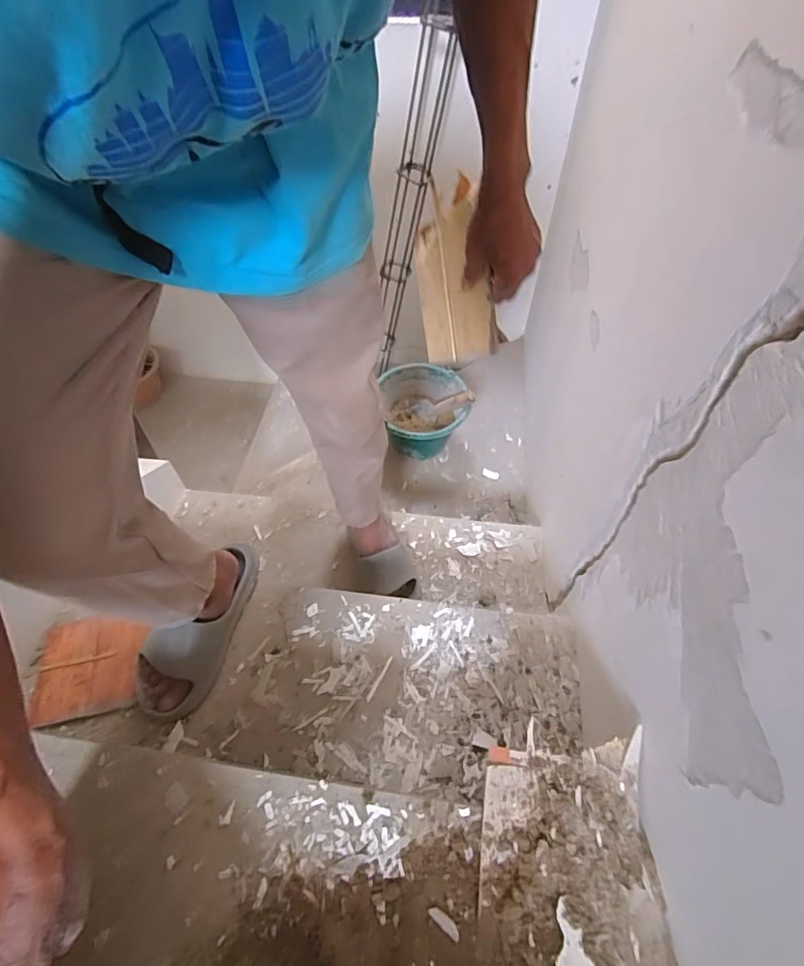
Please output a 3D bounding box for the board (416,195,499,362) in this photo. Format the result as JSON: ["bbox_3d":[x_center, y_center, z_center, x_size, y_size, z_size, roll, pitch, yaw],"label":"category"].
[{"bbox_3d":[0.064,-0.251,0.638,0.007,0.178,0.138,-15,12,-29],"label":"board"}]

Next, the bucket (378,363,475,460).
[{"bbox_3d":[0.065,-0.200,1.415,0.228,0.194,0.260,-8,55,-5],"label":"bucket"}]

